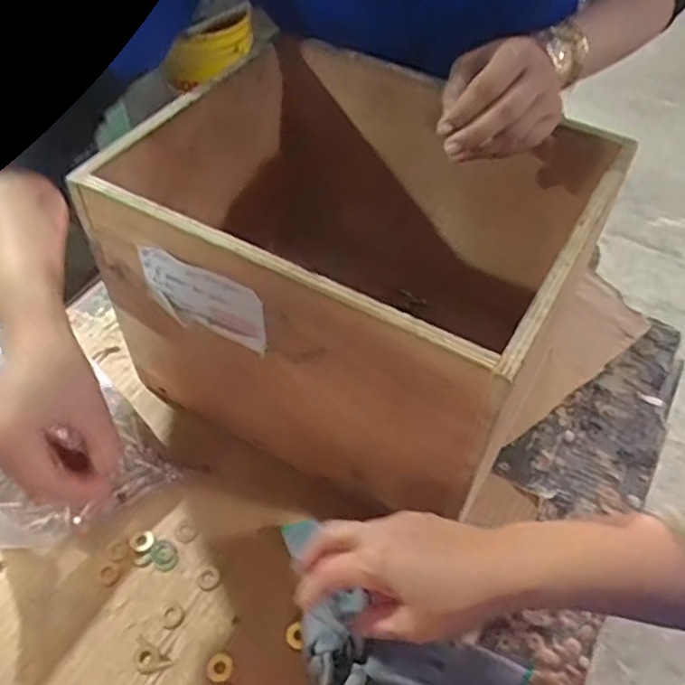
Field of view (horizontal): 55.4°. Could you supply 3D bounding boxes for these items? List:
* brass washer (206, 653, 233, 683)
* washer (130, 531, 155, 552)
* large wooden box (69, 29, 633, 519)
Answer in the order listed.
[{"bbox_3d":[-0.087,0.231,0.464,0.018,0.004,0.018,0,51,0],"label":"brass washer"},{"bbox_3d":[-0.159,0.158,0.521,0.018,0.004,0.017,-13,52,-11],"label":"washer"},{"bbox_3d":[0.013,-0.056,0.549,0.318,0.237,0.259,25,55,19],"label":"large wooden box"}]

